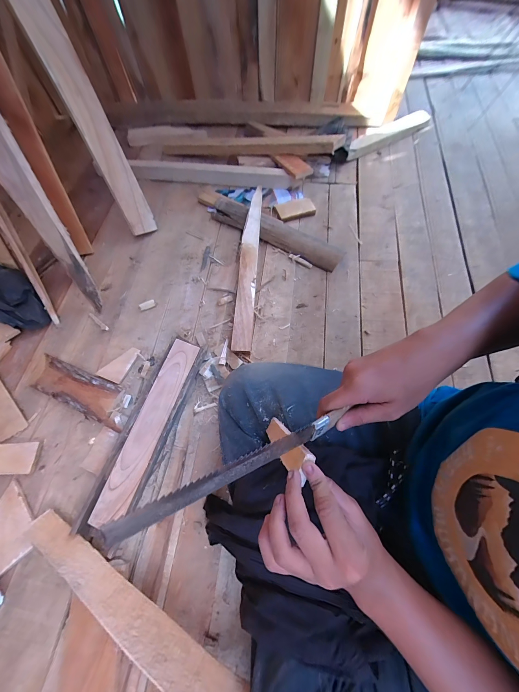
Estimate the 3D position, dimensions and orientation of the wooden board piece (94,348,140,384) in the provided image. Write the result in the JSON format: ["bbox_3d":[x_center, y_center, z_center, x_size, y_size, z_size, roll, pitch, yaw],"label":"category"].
[{"bbox_3d":[-0.343,0.042,0.652,0.057,0.021,0.094,21,67,12],"label":"wooden board piece"}]

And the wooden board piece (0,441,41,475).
[{"bbox_3d":[-0.563,0.240,0.564,0.179,0.015,0.063,-4,63,2],"label":"wooden board piece"}]

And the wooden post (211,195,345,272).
[{"bbox_3d":[0.029,-0.360,0.813,0.480,0.039,0.086,31,69,16],"label":"wooden post"}]

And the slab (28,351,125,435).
[{"bbox_3d":[-0.425,0.104,0.628,0.272,0.019,0.089,20,67,12],"label":"slab"}]

